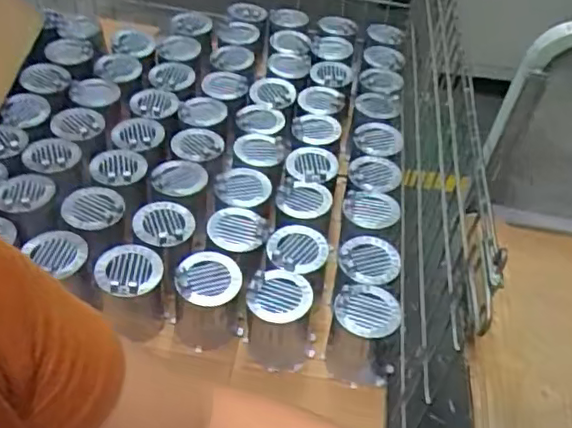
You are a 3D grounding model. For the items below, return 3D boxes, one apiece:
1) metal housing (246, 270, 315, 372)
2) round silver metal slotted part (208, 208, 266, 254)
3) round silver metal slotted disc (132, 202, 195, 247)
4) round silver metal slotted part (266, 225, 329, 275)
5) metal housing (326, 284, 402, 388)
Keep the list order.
[{"bbox_3d":[-0.007,0.151,0.844,0.099,0.119,0.088,3,44,-4],"label":"metal housing"},{"bbox_3d":[-0.070,0.023,0.876,0.084,0.009,0.085,4,44,-4],"label":"round silver metal slotted part"},{"bbox_3d":[-0.177,0.014,0.864,0.086,0.015,0.076,10,44,3],"label":"round silver metal slotted disc"},{"bbox_3d":[0.017,0.049,0.857,0.083,0.010,0.086,4,44,-4],"label":"round silver metal slotted part"},{"bbox_3d":[0.108,0.166,0.829,0.097,0.112,0.092,9,44,2],"label":"metal housing"}]

